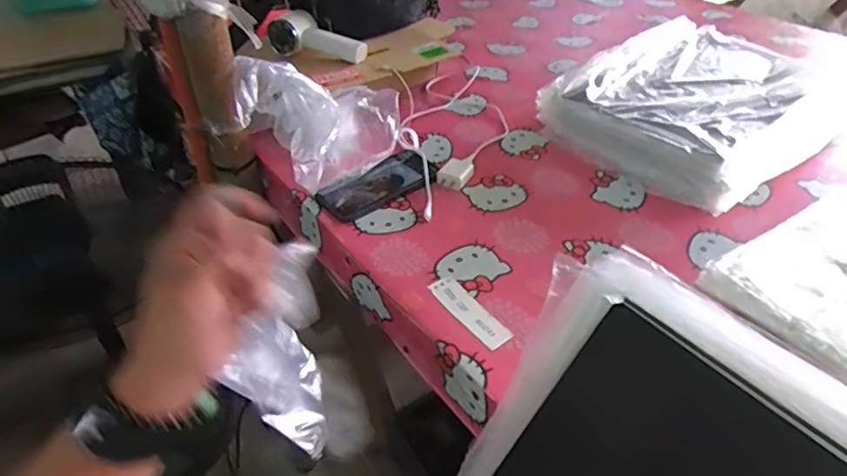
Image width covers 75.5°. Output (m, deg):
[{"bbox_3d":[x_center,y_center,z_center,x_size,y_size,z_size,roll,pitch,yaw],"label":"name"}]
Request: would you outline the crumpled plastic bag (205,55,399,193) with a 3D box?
[{"bbox_3d":[-0.149,-0.164,0.758,0.169,0.141,0.219,33,50,32],"label":"crumpled plastic bag"}]

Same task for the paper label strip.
[{"bbox_3d":[0.048,0.076,0.574,0.034,0.004,0.107,-26,46,-28],"label":"paper label strip"}]

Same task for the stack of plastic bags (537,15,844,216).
[{"bbox_3d":[0.412,-0.201,0.831,0.373,0.092,0.320,-24,45,-26],"label":"stack of plastic bags"}]

